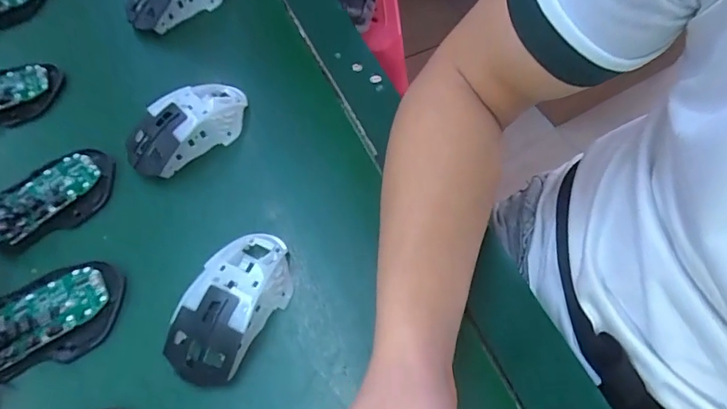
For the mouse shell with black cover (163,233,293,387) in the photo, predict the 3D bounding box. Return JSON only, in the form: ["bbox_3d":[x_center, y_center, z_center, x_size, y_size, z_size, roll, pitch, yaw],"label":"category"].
[{"bbox_3d":[-0.096,0.072,0.333,0.066,0.036,0.118,29,66,16],"label":"mouse shell with black cover"}]

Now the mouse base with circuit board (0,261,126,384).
[{"bbox_3d":[-0.246,0.085,0.345,0.113,0.023,0.073,-19,63,-8],"label":"mouse base with circuit board"}]

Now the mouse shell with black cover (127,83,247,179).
[{"bbox_3d":[-0.164,-0.077,0.417,0.115,0.037,0.060,-34,66,-16],"label":"mouse shell with black cover"}]

